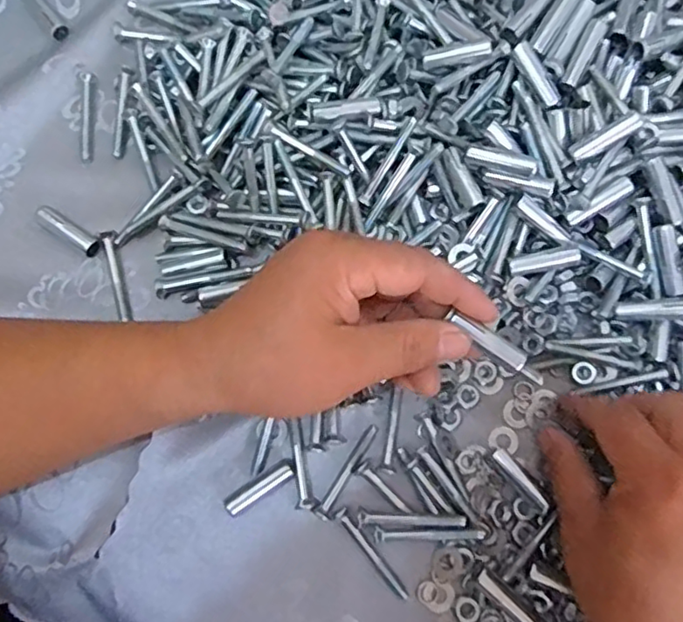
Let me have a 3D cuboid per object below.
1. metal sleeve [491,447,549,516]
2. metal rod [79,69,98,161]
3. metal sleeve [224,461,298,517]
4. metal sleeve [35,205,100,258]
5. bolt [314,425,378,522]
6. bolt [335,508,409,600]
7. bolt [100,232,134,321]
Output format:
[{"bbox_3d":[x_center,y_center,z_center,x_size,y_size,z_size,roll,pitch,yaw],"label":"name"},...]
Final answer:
[{"bbox_3d":[0.096,0.092,0.331,0.009,0.010,0.039,-34,63,-9],"label":"metal sleeve"},{"bbox_3d":[-0.155,-0.120,0.376,0.009,0.004,0.060,-4,76,-3],"label":"metal rod"},{"bbox_3d":[-0.042,0.094,0.326,0.041,0.007,0.010,-33,79,-9],"label":"metal sleeve"},{"bbox_3d":[-0.158,-0.046,0.355,0.040,0.012,0.011,33,77,6],"label":"metal sleeve"},{"bbox_3d":[0.003,0.086,0.331,0.008,0.005,0.055,30,77,5],"label":"bolt"},{"bbox_3d":[0.016,0.127,0.319,0.005,0.004,0.055,-38,80,-10],"label":"bolt"},{"bbox_3d":[-0.128,-0.020,0.351,0.007,0.008,0.054,-13,77,-5],"label":"bolt"}]

